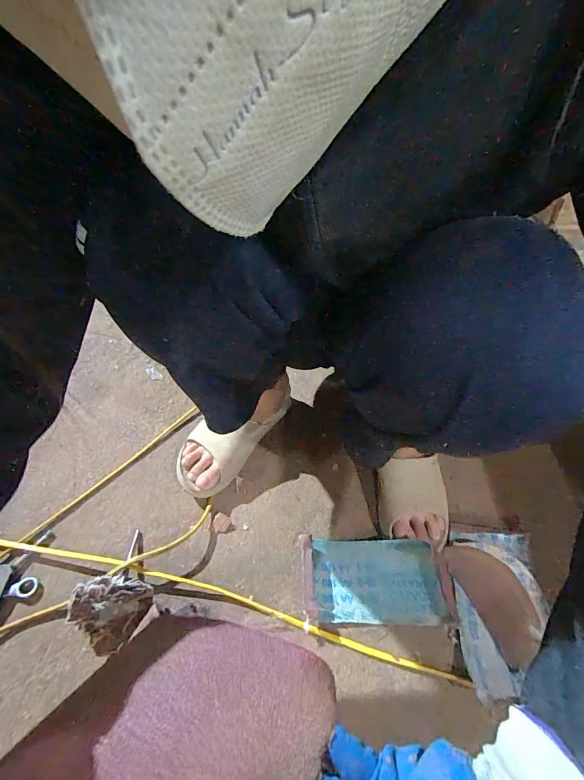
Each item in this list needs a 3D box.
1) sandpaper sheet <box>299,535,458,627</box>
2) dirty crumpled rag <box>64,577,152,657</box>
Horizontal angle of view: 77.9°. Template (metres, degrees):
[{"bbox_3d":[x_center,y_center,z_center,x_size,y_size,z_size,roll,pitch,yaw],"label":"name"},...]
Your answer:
[{"bbox_3d":[0.099,0.231,0.445,0.174,0.034,0.091,2,51,1],"label":"sandpaper sheet"},{"bbox_3d":[-0.204,0.246,0.400,0.079,0.067,0.069,11,51,8],"label":"dirty crumpled rag"}]

